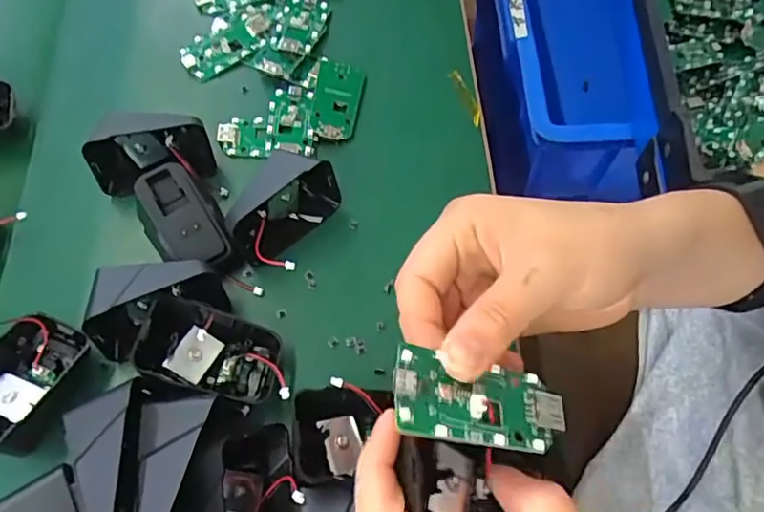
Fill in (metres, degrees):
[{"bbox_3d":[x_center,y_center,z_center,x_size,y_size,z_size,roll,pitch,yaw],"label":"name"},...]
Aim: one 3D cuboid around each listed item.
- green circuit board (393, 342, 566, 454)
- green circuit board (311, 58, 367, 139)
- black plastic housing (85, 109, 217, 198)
[{"bbox_3d":[0.034,0.051,0.205,0.063,0.008,0.029,13,65,-15],"label":"green circuit board"},{"bbox_3d":[-0.030,-0.107,0.396,0.031,0.008,0.063,5,65,3],"label":"green circuit board"},{"bbox_3d":[-0.140,-0.064,0.355,0.067,0.046,0.034,-10,65,-4],"label":"black plastic housing"}]

